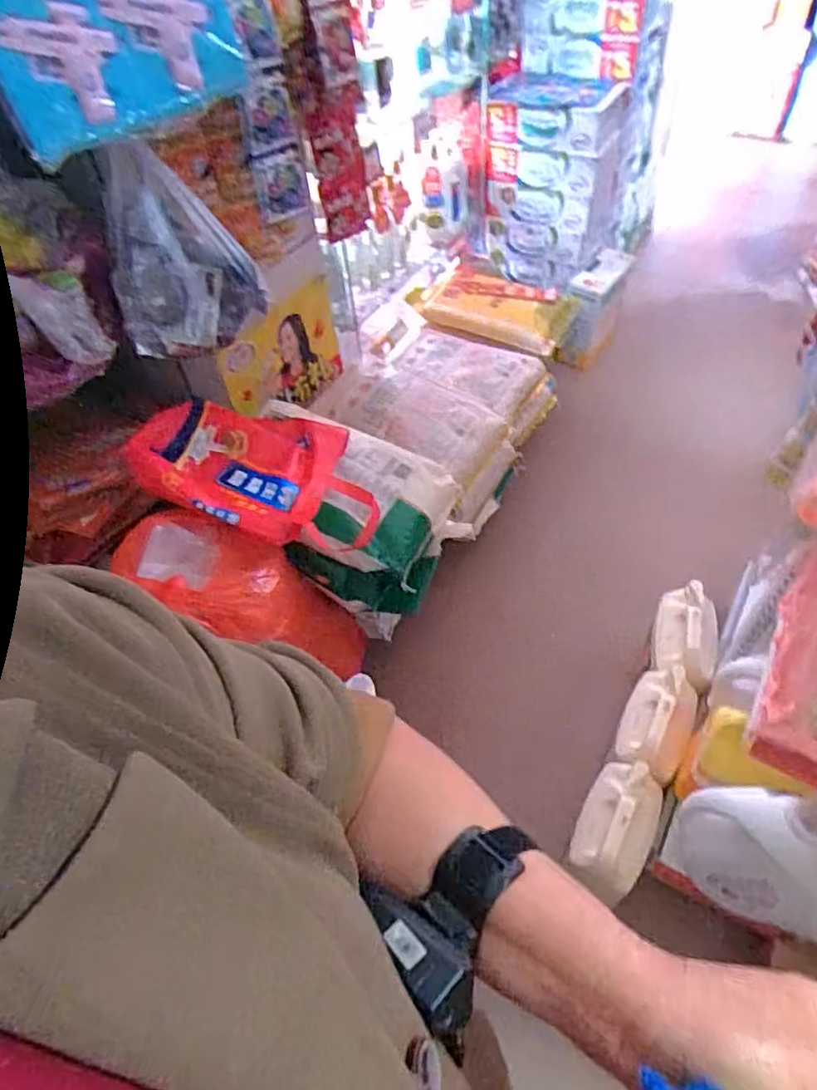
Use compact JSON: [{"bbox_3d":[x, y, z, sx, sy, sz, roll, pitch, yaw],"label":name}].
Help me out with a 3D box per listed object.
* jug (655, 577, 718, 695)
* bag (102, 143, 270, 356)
[{"bbox_3d":[0.578,0.188,1.320,0.112,0.092,0.221,9,53,11],"label":"jug"},{"bbox_3d":[-0.383,-0.477,1.063,0.245,0.291,0.117,-7,51,0],"label":"bag"}]

